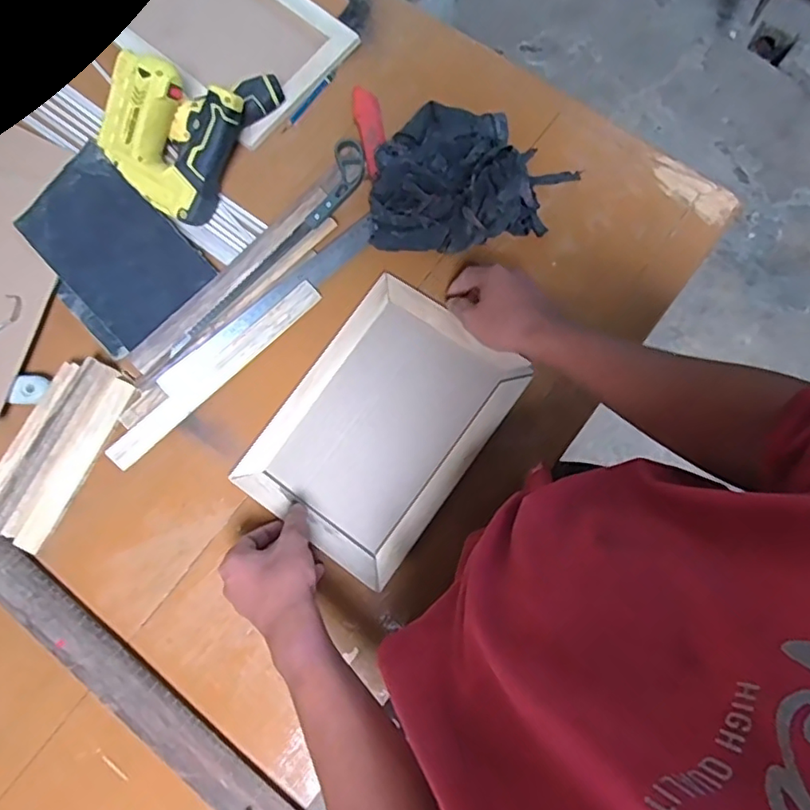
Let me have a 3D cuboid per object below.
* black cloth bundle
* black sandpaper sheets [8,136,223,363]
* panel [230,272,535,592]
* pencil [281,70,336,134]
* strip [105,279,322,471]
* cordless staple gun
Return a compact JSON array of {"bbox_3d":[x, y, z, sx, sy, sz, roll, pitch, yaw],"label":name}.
[{"bbox_3d":[0.080,-0.273,0.678,0.235,0.059,0.173,2,79,0],"label":"black cloth bundle"},{"bbox_3d":[-0.349,-0.180,0.683,0.152,0.018,0.207,-43,92,-3],"label":"black sandpaper sheets"},{"bbox_3d":[-0.024,0.022,0.654,0.206,0.025,0.290,36,81,6],"label":"panel"},{"bbox_3d":[-0.122,-0.387,0.744,0.007,0.012,0.105,37,81,6],"label":"pencil"},{"bbox_3d":[-0.214,-0.038,0.663,0.288,0.014,0.031,-44,82,-8],"label":"strip"},{"bbox_3d":[-0.263,-0.329,0.675,0.155,0.086,0.198,25,80,4],"label":"cordless staple gun"}]

